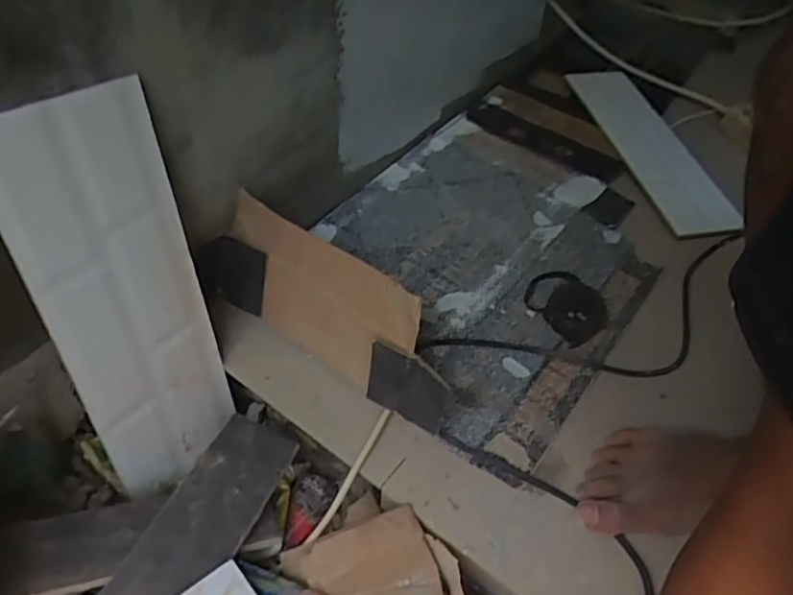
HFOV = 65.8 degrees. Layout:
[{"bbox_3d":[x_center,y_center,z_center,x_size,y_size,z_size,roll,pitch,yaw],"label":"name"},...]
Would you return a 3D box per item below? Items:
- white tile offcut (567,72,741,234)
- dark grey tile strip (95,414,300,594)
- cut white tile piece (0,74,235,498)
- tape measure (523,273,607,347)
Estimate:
[{"bbox_3d":[0.407,-0.243,0.979,0.136,0.014,0.369,-11,60,-23],"label":"white tile offcut"},{"bbox_3d":[-0.207,0.253,0.483,0.078,0.015,0.390,20,50,12],"label":"dark grey tile strip"},{"bbox_3d":[-0.234,0.017,0.546,0.131,0.397,0.017,-32,47,-33],"label":"cut white tile piece"},{"bbox_3d":[0.203,0.007,0.736,0.099,0.034,0.084,35,54,23],"label":"tape measure"}]

